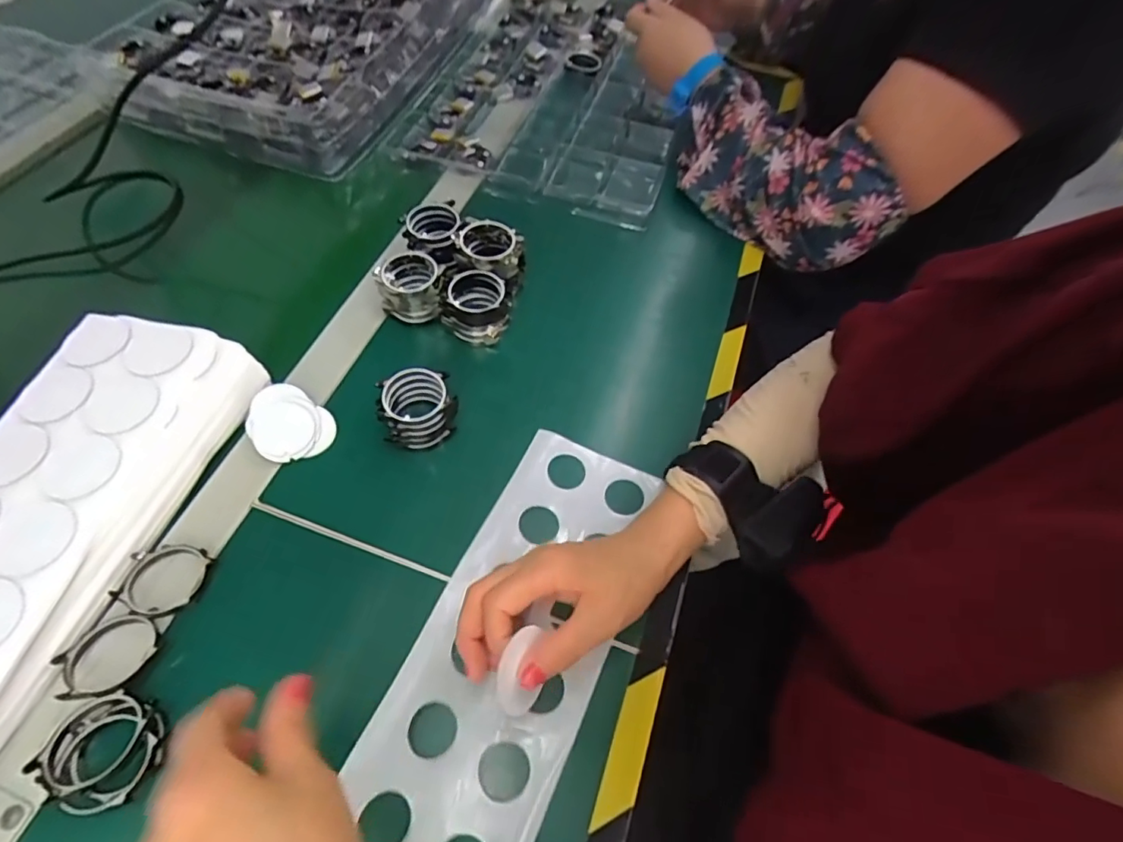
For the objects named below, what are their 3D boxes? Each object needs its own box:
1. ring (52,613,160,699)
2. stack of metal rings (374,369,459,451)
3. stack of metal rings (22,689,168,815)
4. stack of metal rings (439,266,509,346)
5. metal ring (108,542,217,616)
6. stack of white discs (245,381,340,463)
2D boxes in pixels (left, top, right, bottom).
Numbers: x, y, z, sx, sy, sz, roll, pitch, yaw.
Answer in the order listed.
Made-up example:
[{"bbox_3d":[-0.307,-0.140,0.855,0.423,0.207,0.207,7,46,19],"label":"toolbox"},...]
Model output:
[{"bbox_3d":[-0.265,0.136,0.314,0.049,0.013,0.043,-33,66,-21],"label":"ring"},{"bbox_3d":[-0.106,-0.008,0.403,0.054,0.045,0.045,-10,60,-9],"label":"stack of metal rings"},{"bbox_3d":[-0.246,0.176,0.288,0.056,0.015,0.049,27,61,13],"label":"stack of metal rings"},{"bbox_3d":[-0.072,-0.094,0.458,0.053,0.055,0.046,-2,59,-4],"label":"stack of metal rings"},{"bbox_3d":[-0.252,0.099,0.342,0.047,0.006,0.046,5,59,1],"label":"metal ring"},{"bbox_3d":[-0.205,0.003,0.403,0.063,0.004,0.052,36,64,-1],"label":"stack of white discs"}]

